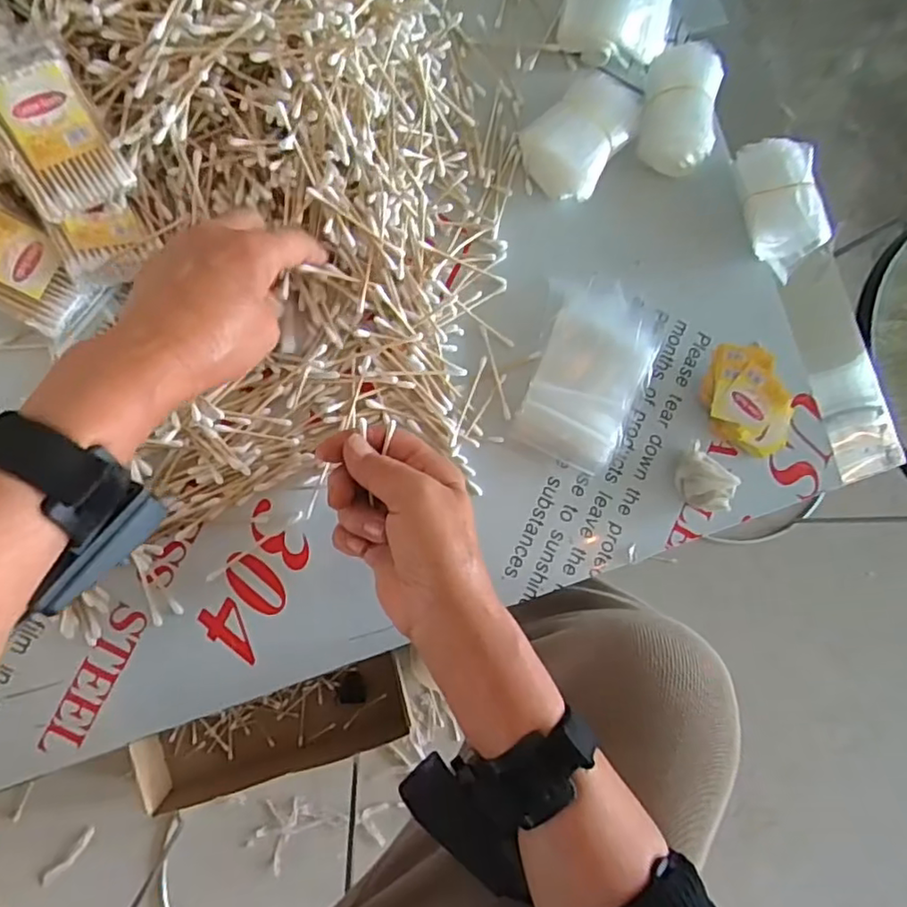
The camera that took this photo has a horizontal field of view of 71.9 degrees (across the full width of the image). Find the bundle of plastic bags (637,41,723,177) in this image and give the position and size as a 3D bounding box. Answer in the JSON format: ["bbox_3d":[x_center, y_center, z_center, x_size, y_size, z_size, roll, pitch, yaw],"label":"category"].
[{"bbox_3d":[0.162,-0.250,0.454,0.051,0.043,0.084,6,84,-7],"label":"bundle of plastic bags"}]

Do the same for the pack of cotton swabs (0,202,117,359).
[{"bbox_3d":[-0.258,-0.109,0.373,0.080,0.012,0.055,39,72,-26],"label":"pack of cotton swabs"}]

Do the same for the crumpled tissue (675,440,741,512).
[{"bbox_3d":[0.178,0.021,0.442,0.030,0.029,0.047,-41,91,-9],"label":"crumpled tissue"}]

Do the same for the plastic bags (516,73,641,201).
[{"bbox_3d":[0.089,-0.228,0.447,0.059,0.038,0.082,35,82,-4],"label":"plastic bags"}]

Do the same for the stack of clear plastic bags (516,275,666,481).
[{"bbox_3d":[0.096,-0.059,0.444,0.083,0.017,0.132,21,83,-5],"label":"stack of clear plastic bags"}]

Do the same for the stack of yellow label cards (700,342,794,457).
[{"bbox_3d":[0.214,-0.038,0.455,0.059,0.015,0.083,-23,95,0],"label":"stack of yellow label cards"}]

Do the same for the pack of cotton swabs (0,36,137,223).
[{"bbox_3d":[-0.232,-0.184,0.360,0.056,0.016,0.082,-30,117,-15],"label":"pack of cotton swabs"}]

